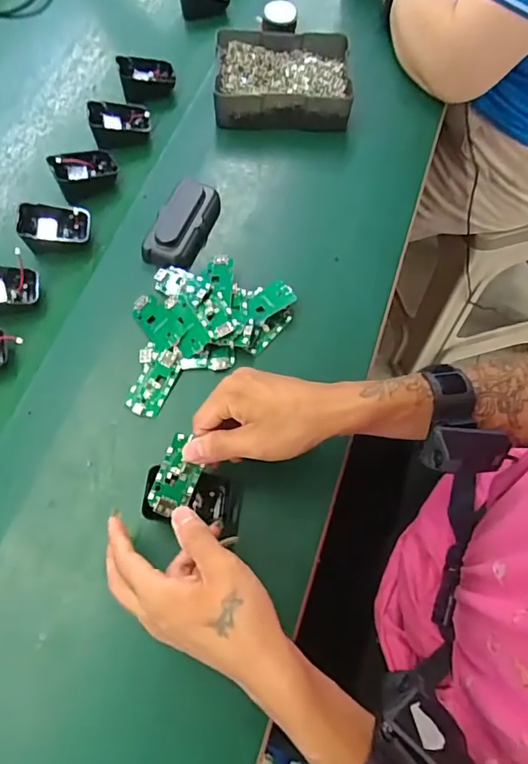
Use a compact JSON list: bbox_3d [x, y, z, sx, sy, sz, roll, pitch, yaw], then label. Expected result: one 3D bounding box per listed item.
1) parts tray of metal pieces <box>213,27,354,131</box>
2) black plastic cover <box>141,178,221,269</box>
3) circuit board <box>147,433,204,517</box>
[{"bbox_3d":[0.022,-0.365,0.624,0.157,0.049,0.124,-2,67,2],"label":"parts tray of metal pieces"},{"bbox_3d":[-0.084,-0.163,0.543,0.048,0.037,0.102,20,69,11],"label":"black plastic cover"},{"bbox_3d":[-0.067,0.073,0.403,0.031,0.005,0.062,24,72,-8],"label":"circuit board"}]

